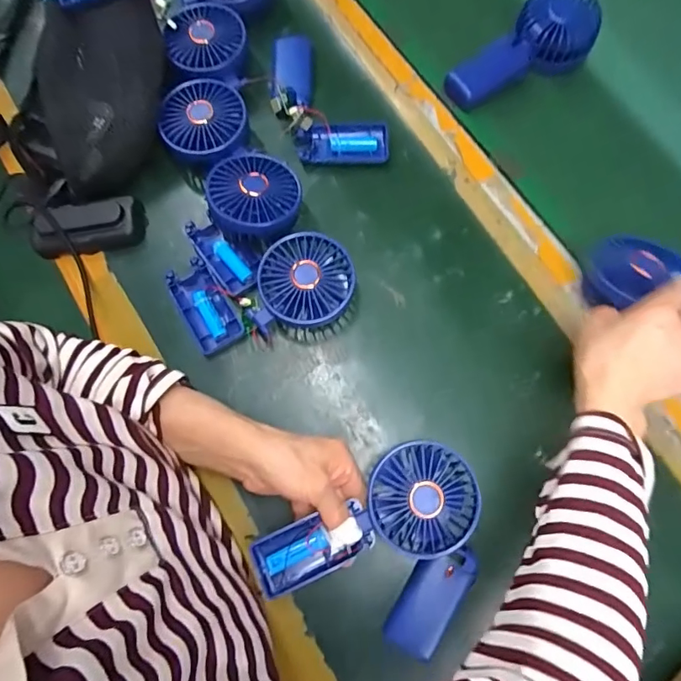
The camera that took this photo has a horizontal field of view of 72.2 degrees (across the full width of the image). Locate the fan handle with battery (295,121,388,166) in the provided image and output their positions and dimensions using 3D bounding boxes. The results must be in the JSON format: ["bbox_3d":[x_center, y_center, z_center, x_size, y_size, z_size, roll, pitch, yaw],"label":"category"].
[{"bbox_3d":[0.002,-0.202,0.488,0.094,0.020,0.040,0,74,-2],"label":"fan handle with battery"}]

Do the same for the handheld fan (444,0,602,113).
[{"bbox_3d":[0.198,-0.311,0.501,0.183,0.037,0.080,-35,78,-11],"label":"handheld fan"}]

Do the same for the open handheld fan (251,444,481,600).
[{"bbox_3d":[0.019,0.144,0.367,0.181,0.030,0.081,-23,75,1],"label":"open handheld fan"}]

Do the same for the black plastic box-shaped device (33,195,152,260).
[{"bbox_3d":[-0.250,-0.113,0.462,0.105,0.028,0.047,-11,75,-5],"label":"black plastic box-shaped device"}]

